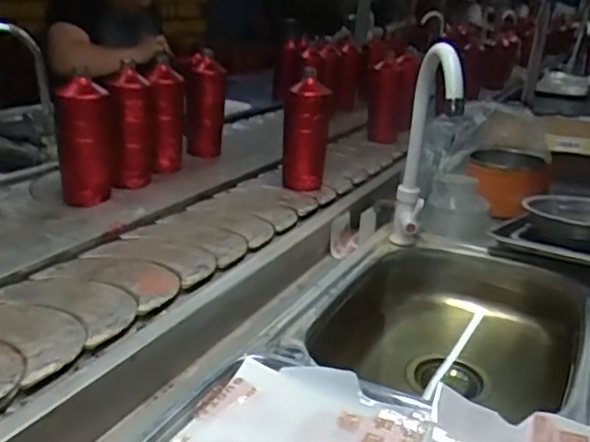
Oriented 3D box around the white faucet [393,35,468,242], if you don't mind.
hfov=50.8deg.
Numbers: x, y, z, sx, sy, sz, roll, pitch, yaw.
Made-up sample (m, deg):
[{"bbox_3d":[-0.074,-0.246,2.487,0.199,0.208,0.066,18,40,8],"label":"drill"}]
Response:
[{"bbox_3d":[0.195,-0.114,0.932,0.045,0.387,0.112,4,51,0],"label":"white faucet"}]

